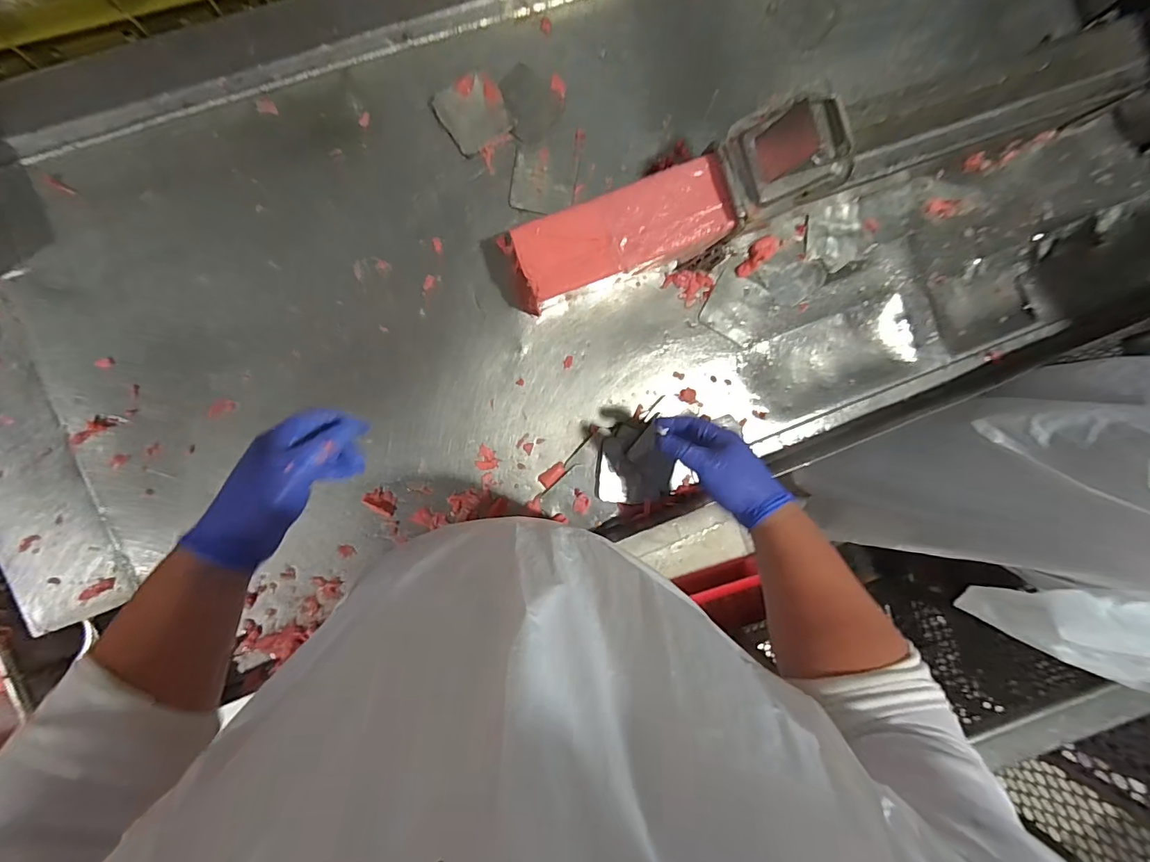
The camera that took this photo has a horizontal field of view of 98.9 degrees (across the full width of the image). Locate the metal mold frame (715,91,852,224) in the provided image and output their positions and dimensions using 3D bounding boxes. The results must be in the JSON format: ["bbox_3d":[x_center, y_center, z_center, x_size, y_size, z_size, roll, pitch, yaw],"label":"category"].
[{"bbox_3d":[0.223,-0.295,0.525,0.122,0.050,0.108,-18,96,34],"label":"metal mold frame"}]

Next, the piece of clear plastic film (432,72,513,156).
[{"bbox_3d":[-0.129,-0.411,0.635,0.083,0.009,0.079,-36,96,-3],"label":"piece of clear plastic film"}]

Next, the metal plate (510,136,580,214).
[{"bbox_3d":[-0.040,-0.344,0.659,0.082,0.006,0.100,7,92,-6],"label":"metal plate"}]

